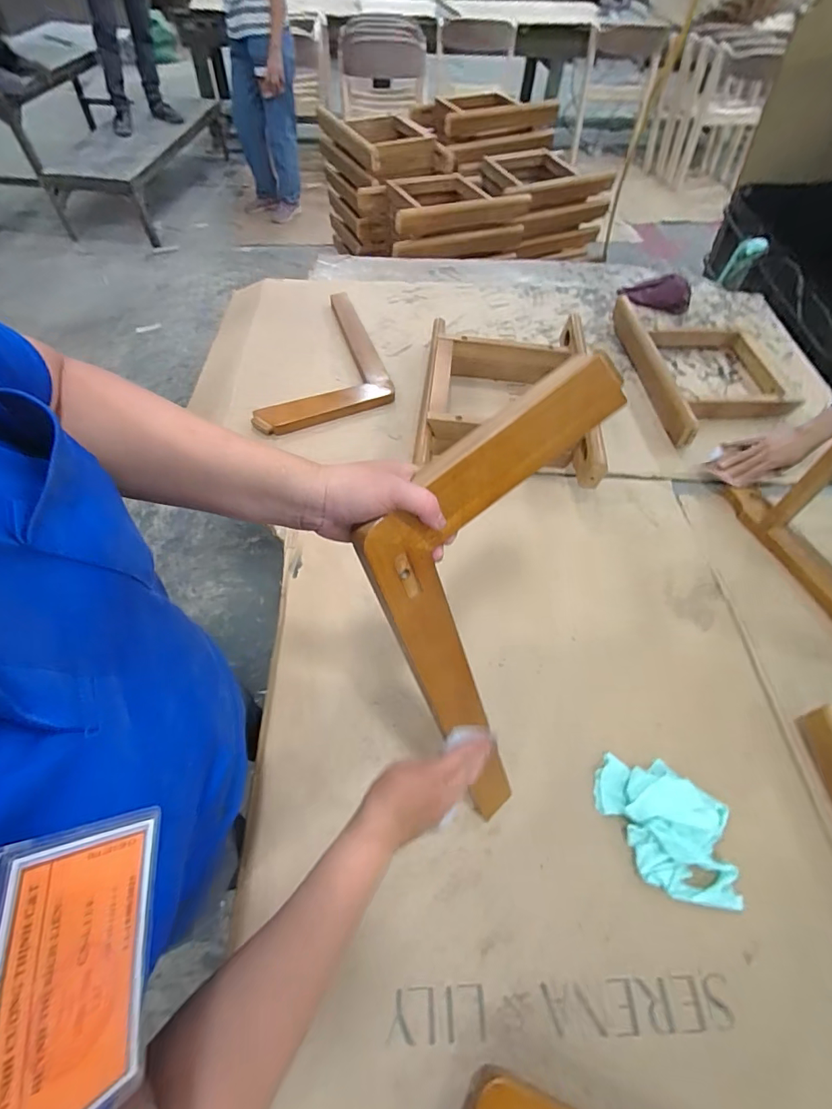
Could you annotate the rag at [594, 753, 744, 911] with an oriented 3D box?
[{"bbox_3d":[0.319,0.344,0.588,0.162,0.041,0.158,7,58,1],"label":"rag"}]

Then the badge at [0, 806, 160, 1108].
[{"bbox_3d":[-0.128,0.153,0.165,0.004,0.084,0.097,-12,70,12],"label":"badge"}]

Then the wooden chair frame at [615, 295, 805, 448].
[{"bbox_3d":[0.697,-0.431,1.082,0.360,0.096,0.425,-4,59,-6],"label":"wooden chair frame"}]

